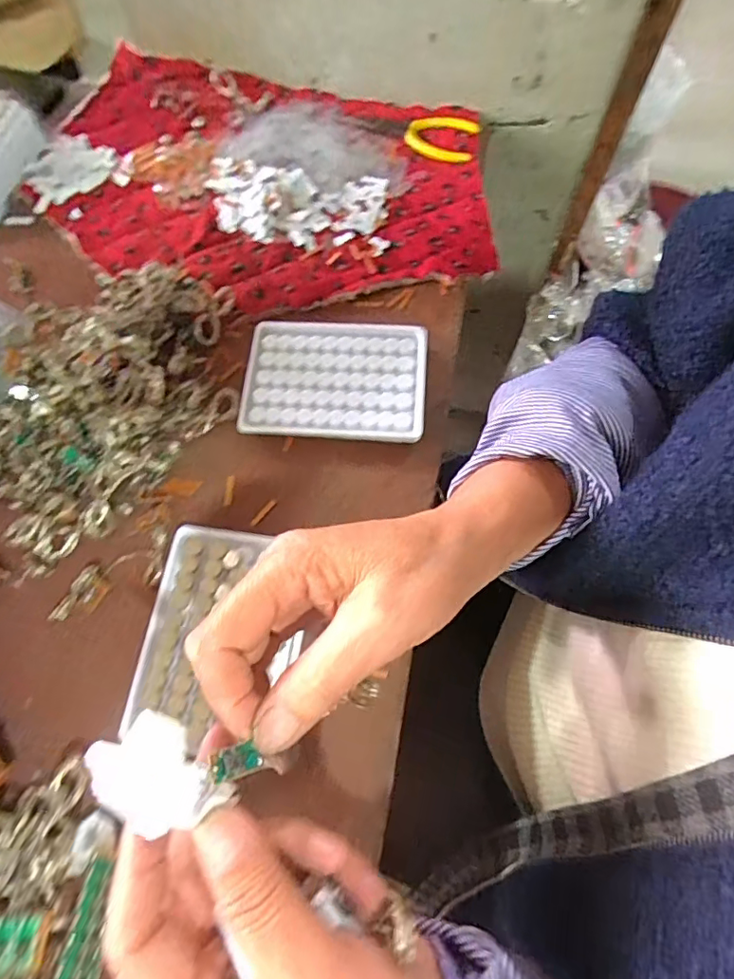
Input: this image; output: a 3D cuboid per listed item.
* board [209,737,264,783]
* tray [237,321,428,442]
[{"bbox_3d":[-0.046,0.096,0.188,0.005,0.022,0.009,-25,66,32],"label":"board"},{"bbox_3d":[-0.024,-0.081,0.394,0.132,0.010,0.095,3,68,2],"label":"tray"}]

